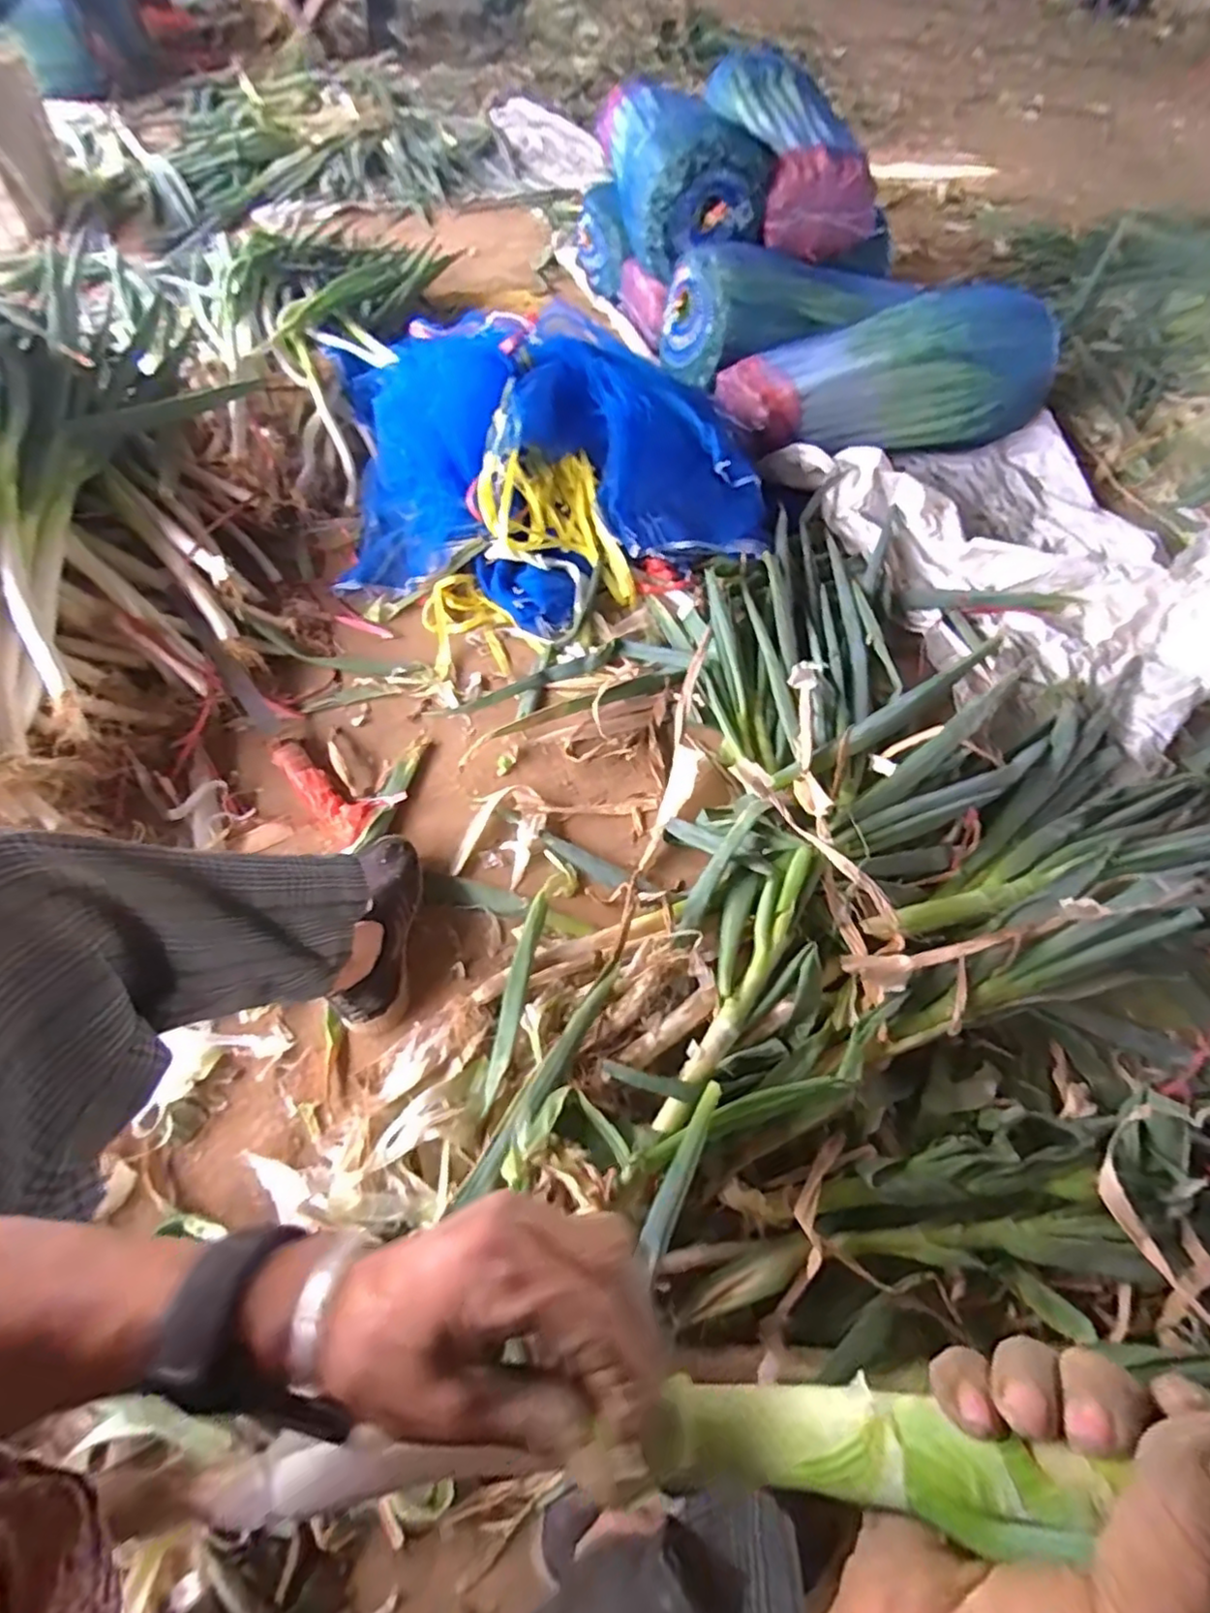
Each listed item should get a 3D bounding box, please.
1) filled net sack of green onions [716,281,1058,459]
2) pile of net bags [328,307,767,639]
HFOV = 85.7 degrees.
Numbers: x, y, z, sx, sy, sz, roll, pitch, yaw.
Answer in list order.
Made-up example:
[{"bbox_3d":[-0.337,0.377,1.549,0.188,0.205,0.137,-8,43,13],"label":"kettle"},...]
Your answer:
[{"bbox_3d":[0.585,-0.933,1.406,0.682,0.243,0.294,-13,58,-11],"label":"filled net sack of green onions"},{"bbox_3d":[-0.102,-0.626,1.152,0.716,0.269,0.579,-6,57,-7],"label":"pile of net bags"}]

